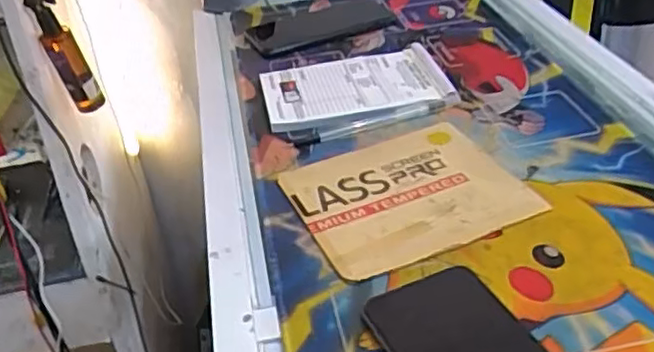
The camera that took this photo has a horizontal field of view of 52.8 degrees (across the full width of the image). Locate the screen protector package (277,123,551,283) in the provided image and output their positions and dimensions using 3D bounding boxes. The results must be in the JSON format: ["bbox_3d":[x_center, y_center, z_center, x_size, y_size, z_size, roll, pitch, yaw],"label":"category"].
[{"bbox_3d":[0.060,0.013,0.490,0.158,0.004,0.135,-18,37,-17],"label":"screen protector package"}]

